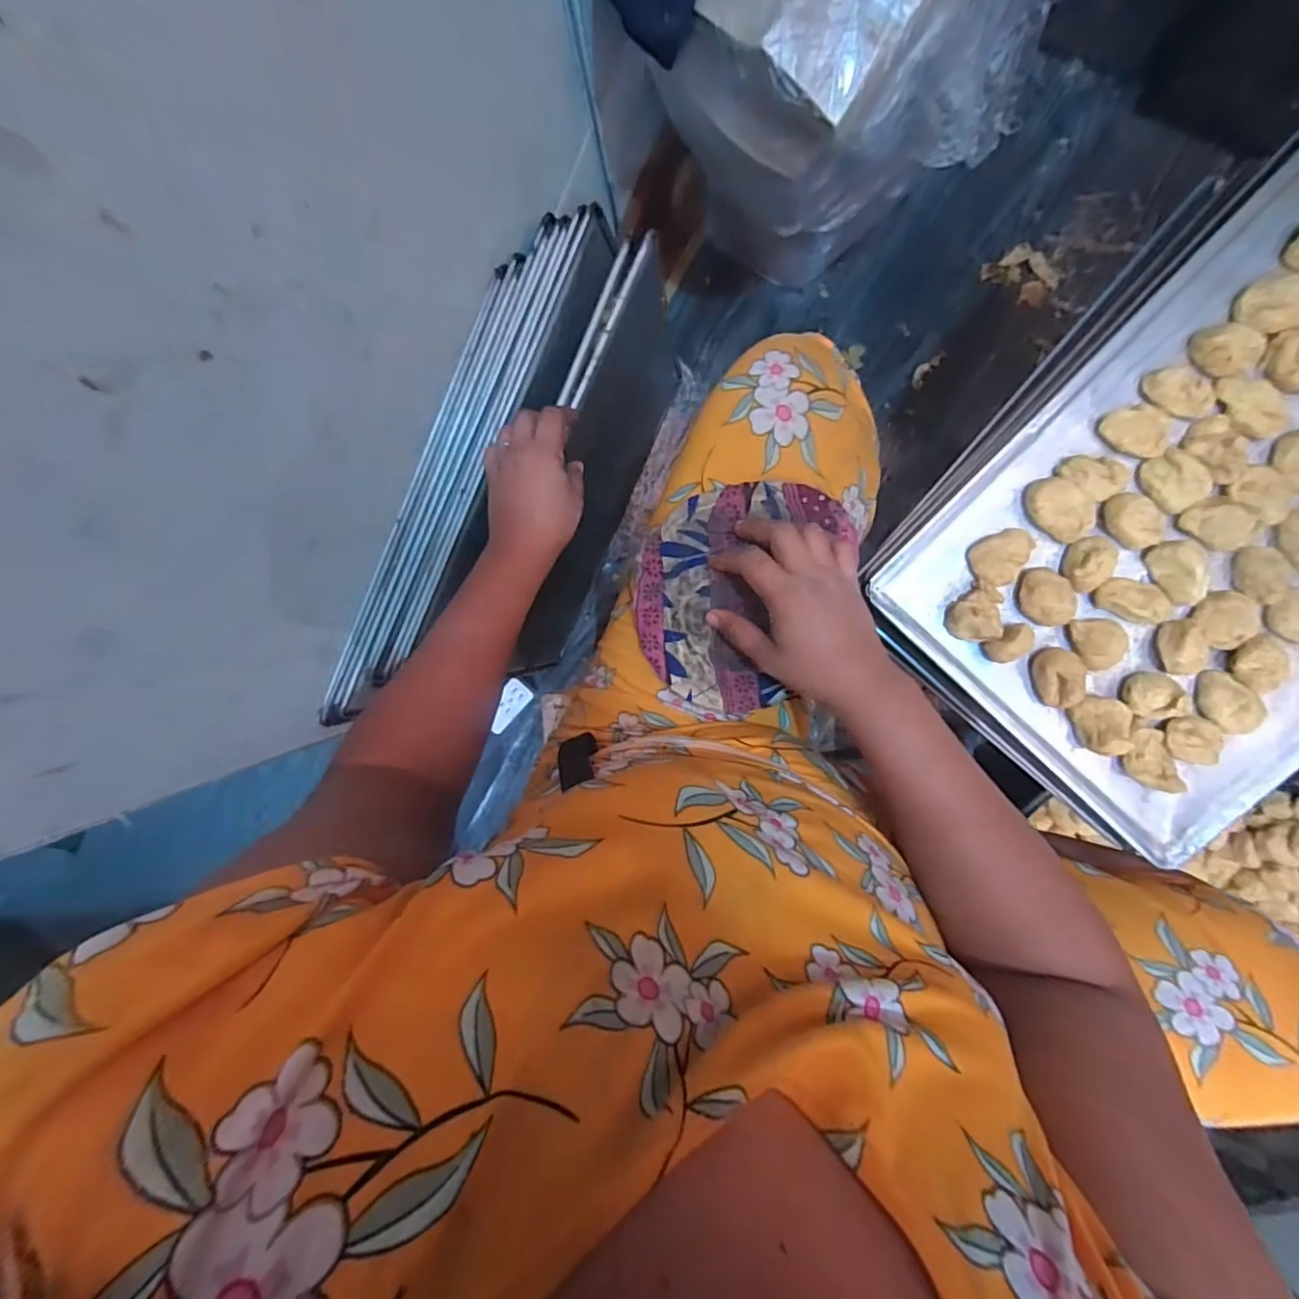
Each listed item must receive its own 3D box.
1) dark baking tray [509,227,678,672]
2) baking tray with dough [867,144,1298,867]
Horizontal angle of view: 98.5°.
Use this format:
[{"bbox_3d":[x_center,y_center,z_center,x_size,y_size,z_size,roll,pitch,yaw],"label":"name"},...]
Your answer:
[{"bbox_3d":[-0.068,-0.174,0.657,0.030,0.326,0.440,22,95,5],"label":"dark baking tray"},{"bbox_3d":[0.440,-0.099,0.410,0.324,0.034,0.444,44,97,2],"label":"baking tray with dough"}]

